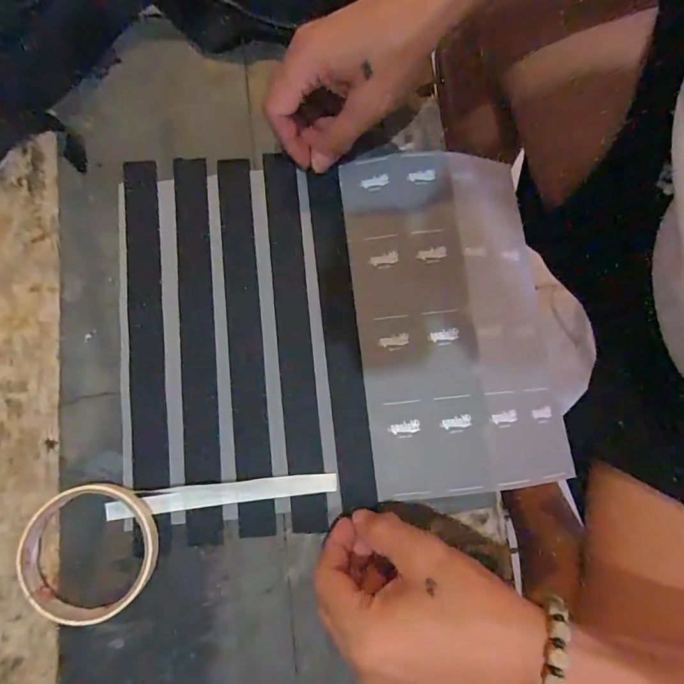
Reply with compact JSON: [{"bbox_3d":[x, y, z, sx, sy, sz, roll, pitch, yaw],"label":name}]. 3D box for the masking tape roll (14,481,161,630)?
[{"bbox_3d":[-0.169,0.139,0.298,0.087,0.013,0.083,0,80,0],"label":"masking tape roll"}]

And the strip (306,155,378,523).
[{"bbox_3d":[-0.001,-0.008,0.330,0.025,0.006,0.244,-6,81,-1],"label":"strip"}]

